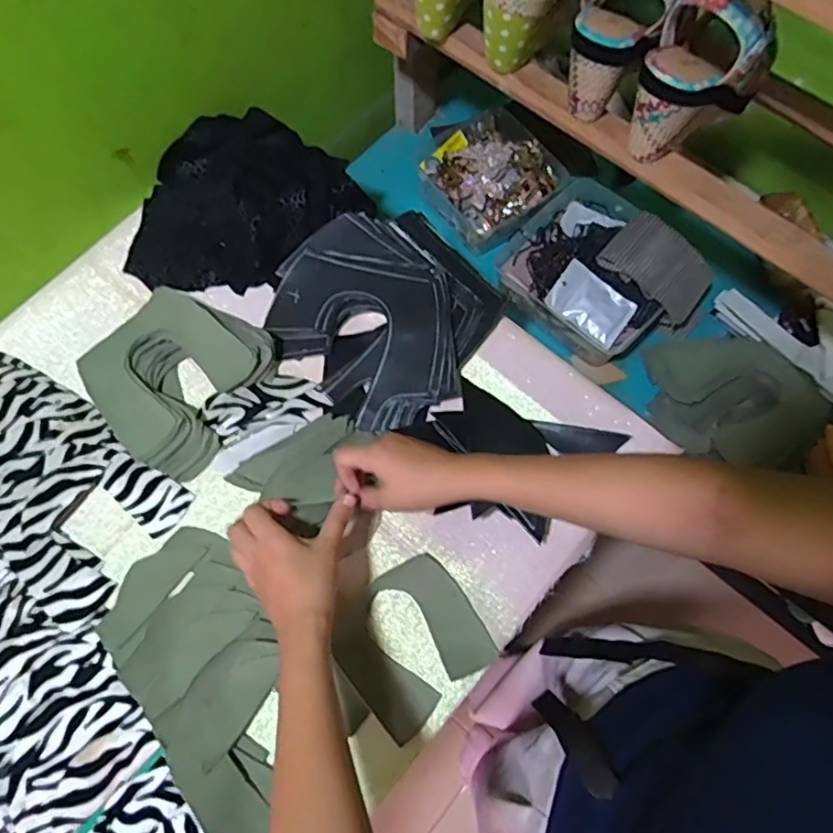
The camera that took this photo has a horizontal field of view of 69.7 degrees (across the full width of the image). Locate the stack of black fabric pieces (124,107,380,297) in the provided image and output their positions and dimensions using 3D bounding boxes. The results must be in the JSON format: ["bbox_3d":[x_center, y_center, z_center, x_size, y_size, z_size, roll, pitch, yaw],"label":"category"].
[{"bbox_3d":[-0.206,-0.230,0.650,0.239,0.065,0.205,-39,76,-13],"label":"stack of black fabric pieces"}]

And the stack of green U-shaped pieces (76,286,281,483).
[{"bbox_3d":[-0.245,-0.042,0.596,0.158,0.043,0.162,31,73,9],"label":"stack of green U-shaped pieces"}]

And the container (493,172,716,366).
[{"bbox_3d":[0.234,-0.185,0.753,0.197,0.076,0.234,-43,77,-14],"label":"container"}]

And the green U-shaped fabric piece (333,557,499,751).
[{"bbox_3d":[-0.004,0.201,0.540,0.125,0.007,0.117,-39,76,-13],"label":"green U-shaped fabric piece"}]

